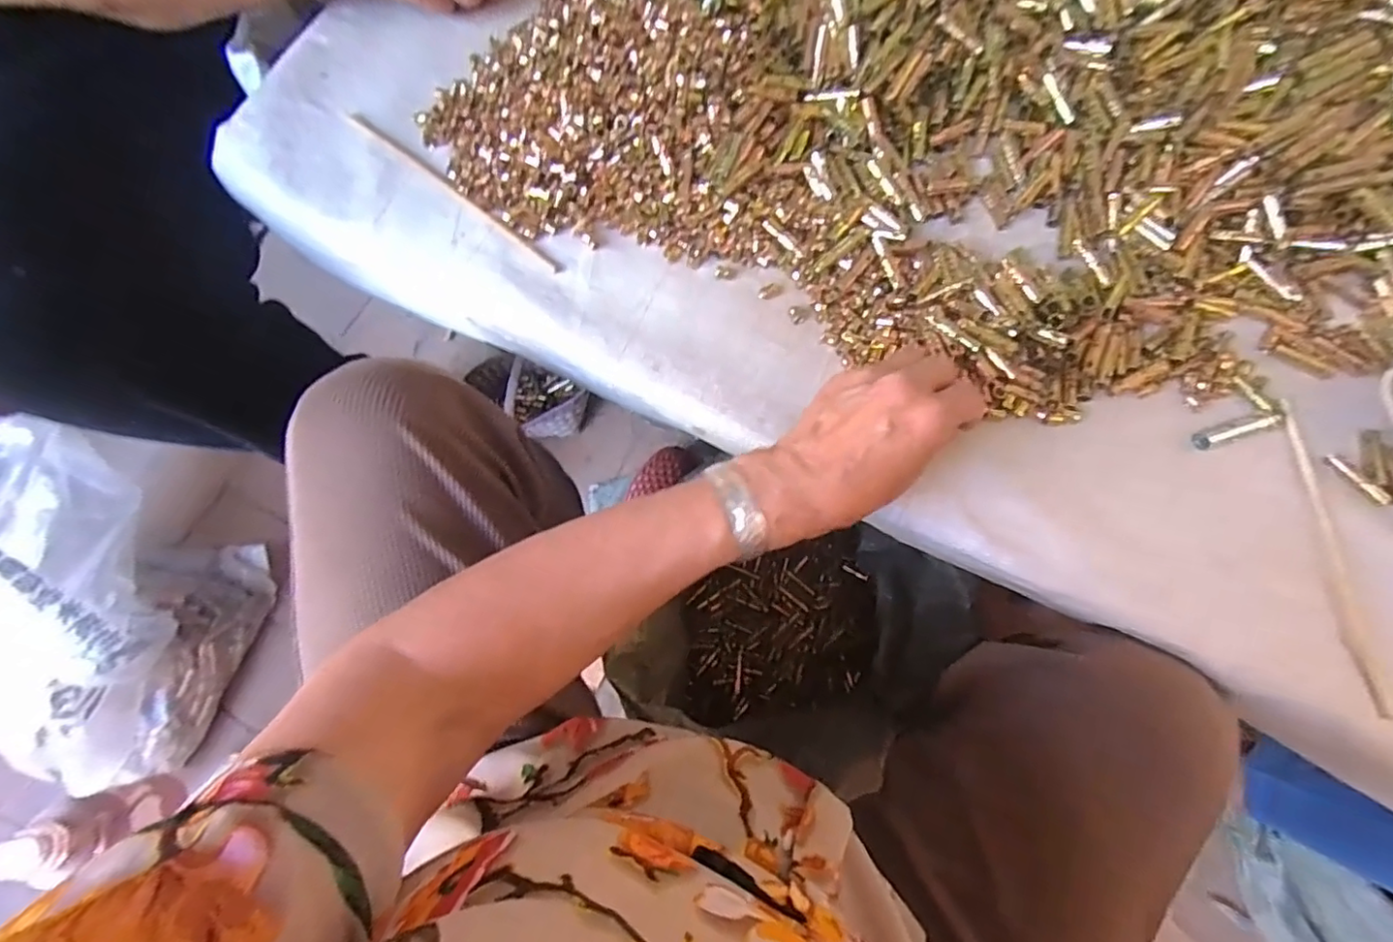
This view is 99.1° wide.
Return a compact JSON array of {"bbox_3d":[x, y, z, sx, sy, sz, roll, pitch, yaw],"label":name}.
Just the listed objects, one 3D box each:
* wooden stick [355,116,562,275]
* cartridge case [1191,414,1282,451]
[{"bbox_3d":[-0.179,-0.209,0.437,0.217,0.004,0.007,39,77,10],"label":"wooden stick"},{"bbox_3d":[0.358,-0.027,0.391,0.062,0.012,0.012,-14,74,-5],"label":"cartridge case"}]

